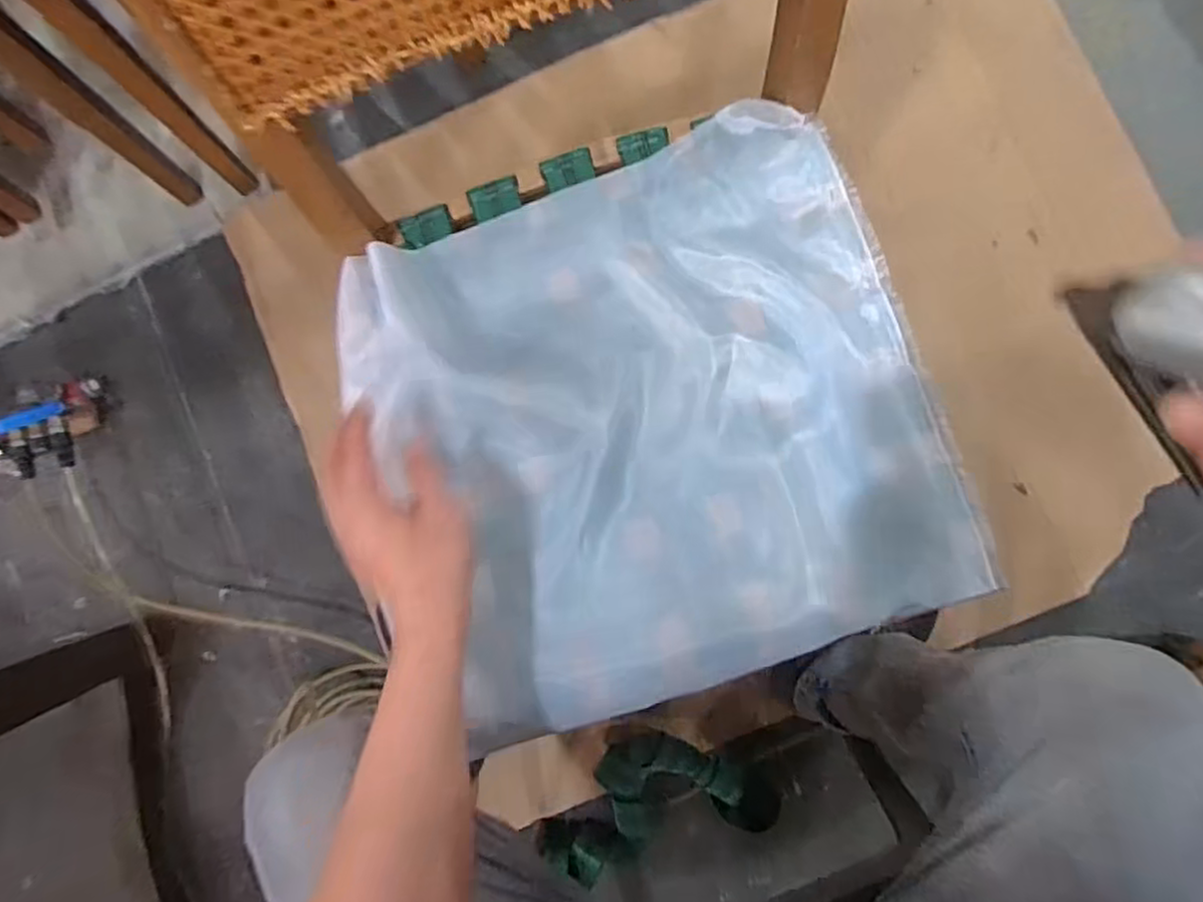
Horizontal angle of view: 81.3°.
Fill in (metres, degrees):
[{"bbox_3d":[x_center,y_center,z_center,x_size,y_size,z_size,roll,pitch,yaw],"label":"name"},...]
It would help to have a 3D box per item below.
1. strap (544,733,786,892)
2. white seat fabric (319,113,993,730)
[{"bbox_3d":[0.067,0.459,0.921,0.295,0.073,0.146,-23,85,2],"label":"strap"},{"bbox_3d":[0.042,-0.028,0.579,0.434,0.027,0.425,-20,85,2],"label":"white seat fabric"}]

